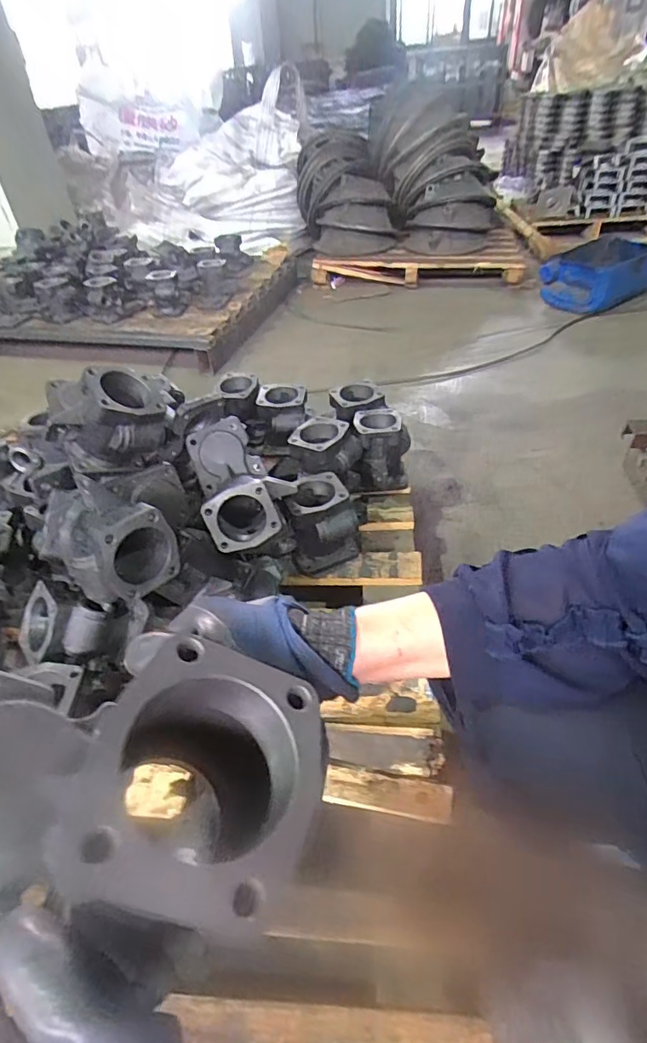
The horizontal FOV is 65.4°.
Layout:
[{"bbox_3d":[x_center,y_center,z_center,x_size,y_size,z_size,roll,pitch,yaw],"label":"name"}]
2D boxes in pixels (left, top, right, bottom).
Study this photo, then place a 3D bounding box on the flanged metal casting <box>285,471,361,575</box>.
[{"bbox_3d":[0.000,0.005,0.882,0.115,0.139,0.097,-5,42,0],"label":"flanged metal casting"}]

